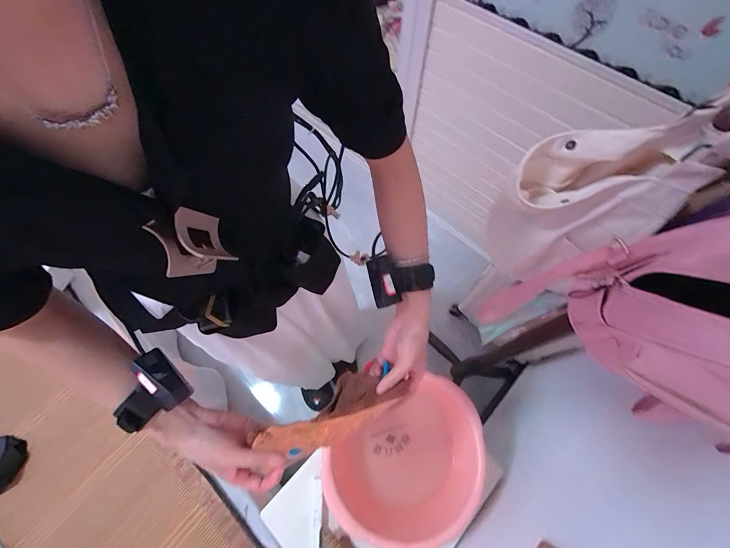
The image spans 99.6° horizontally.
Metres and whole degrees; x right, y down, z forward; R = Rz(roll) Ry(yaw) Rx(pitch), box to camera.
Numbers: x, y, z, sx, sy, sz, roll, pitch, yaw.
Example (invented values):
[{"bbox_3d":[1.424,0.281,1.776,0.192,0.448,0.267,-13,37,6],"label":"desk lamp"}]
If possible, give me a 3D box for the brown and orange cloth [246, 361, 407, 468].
[{"bbox_3d":[-0.048,0.190,0.420,0.191,0.059,0.071,-21,67,-26],"label":"brown and orange cloth"}]

